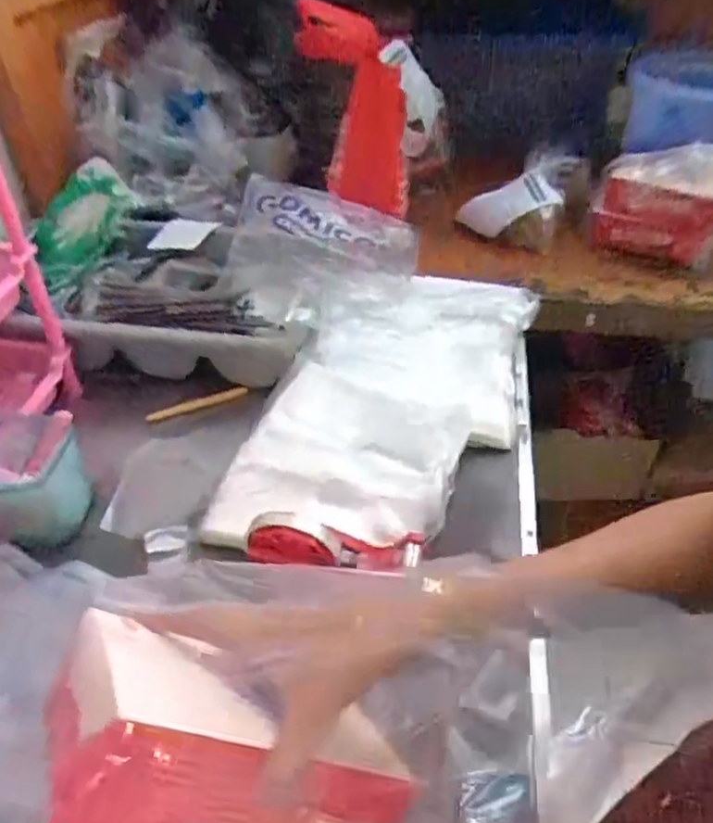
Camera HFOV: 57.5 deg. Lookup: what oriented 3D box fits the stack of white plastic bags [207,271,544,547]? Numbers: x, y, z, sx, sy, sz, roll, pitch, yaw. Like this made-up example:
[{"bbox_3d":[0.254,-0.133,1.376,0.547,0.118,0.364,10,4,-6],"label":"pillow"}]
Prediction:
[{"bbox_3d":[0.046,-0.036,0.771,0.273,0.071,0.512,14,43,18],"label":"stack of white plastic bags"}]

